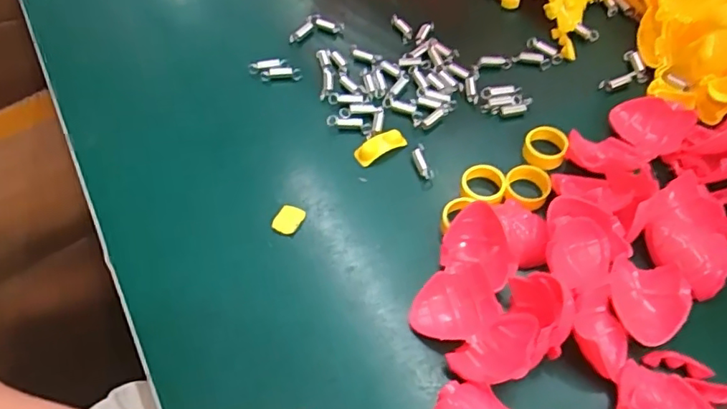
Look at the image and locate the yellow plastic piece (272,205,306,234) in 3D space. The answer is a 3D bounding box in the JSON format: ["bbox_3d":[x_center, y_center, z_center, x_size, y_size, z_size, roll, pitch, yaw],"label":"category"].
[{"bbox_3d":[-0.043,0.009,0.322,0.014,0.005,0.017,23,58,16],"label":"yellow plastic piece"}]

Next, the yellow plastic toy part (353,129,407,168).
[{"bbox_3d":[0.010,-0.036,0.348,0.034,0.007,0.013,-31,59,-15],"label":"yellow plastic toy part"}]

